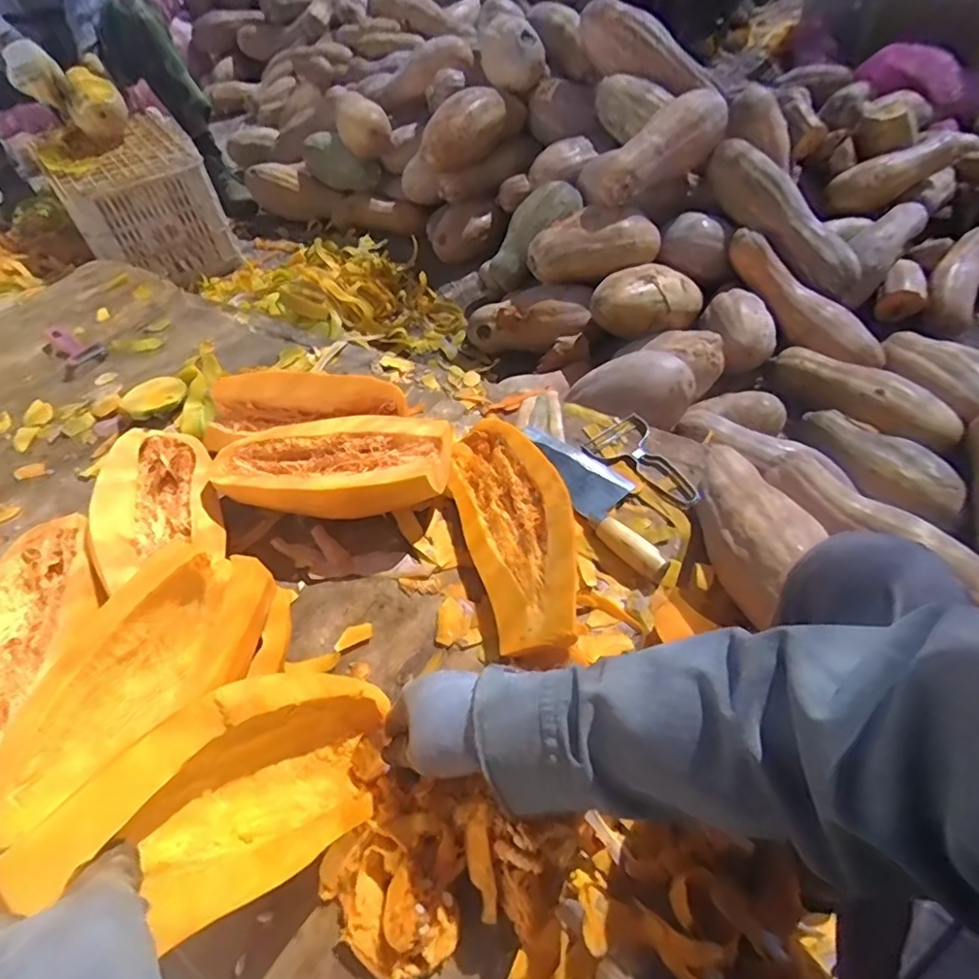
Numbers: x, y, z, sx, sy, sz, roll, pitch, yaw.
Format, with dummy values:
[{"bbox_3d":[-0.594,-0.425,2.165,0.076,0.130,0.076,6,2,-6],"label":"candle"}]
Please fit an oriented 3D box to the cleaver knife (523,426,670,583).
[{"bbox_3d":[0.131,-0.001,0.676,0.077,0.029,0.259,-20,52,-11],"label":"cleaver knife"}]

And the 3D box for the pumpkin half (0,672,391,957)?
[{"bbox_3d":[-0.144,0.182,0.366,0.086,0.269,0.081,21,89,21],"label":"pumpkin half"}]

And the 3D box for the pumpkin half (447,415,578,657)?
[{"bbox_3d":[0.038,0.042,0.609,0.117,0.056,0.273,-31,49,17],"label":"pumpkin half"}]

